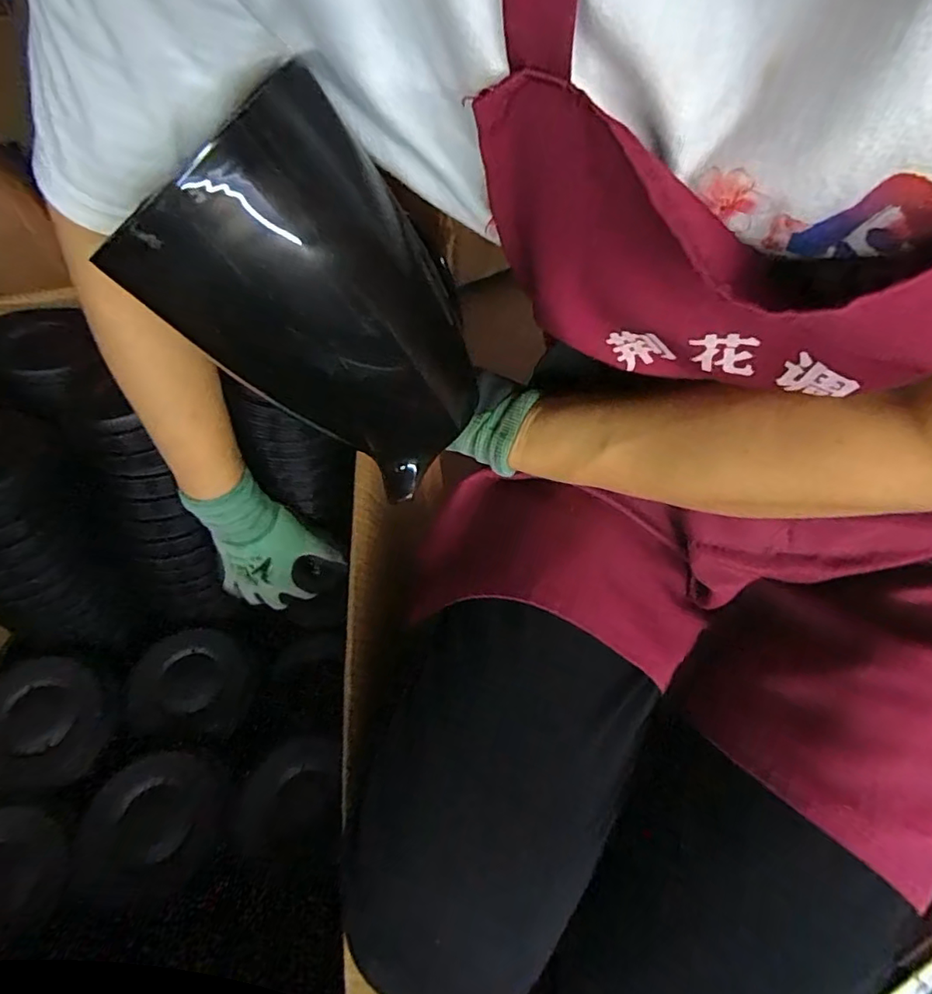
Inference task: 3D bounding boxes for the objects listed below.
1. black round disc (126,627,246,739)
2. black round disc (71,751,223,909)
[{"bbox_3d":[-0.272,0.181,0.546,0.108,0.019,0.103,0,59,-1],"label":"black round disc"},{"bbox_3d":[-0.259,0.270,0.458,0.112,0.016,0.103,-2,59,-2],"label":"black round disc"}]

